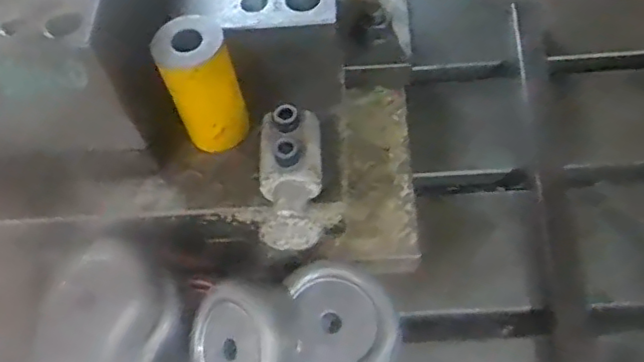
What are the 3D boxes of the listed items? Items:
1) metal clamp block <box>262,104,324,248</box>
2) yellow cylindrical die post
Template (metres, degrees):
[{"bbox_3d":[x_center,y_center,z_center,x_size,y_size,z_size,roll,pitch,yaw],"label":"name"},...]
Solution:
[{"bbox_3d":[-0.022,-0.005,0.430,0.042,0.035,0.100,-3,56,5],"label":"metal clamp block"},{"bbox_3d":[-0.090,-0.072,0.454,0.049,0.097,0.053,-3,56,5],"label":"yellow cylindrical die post"}]

